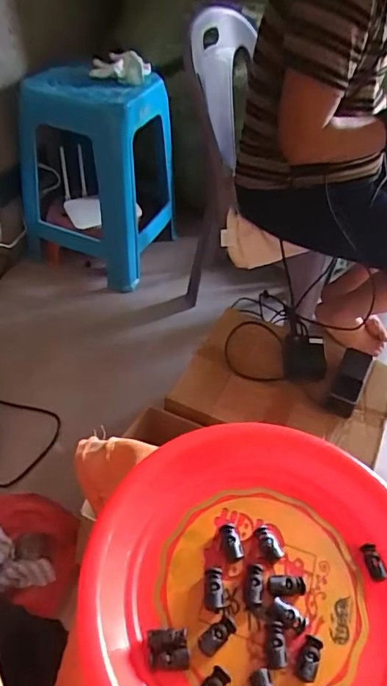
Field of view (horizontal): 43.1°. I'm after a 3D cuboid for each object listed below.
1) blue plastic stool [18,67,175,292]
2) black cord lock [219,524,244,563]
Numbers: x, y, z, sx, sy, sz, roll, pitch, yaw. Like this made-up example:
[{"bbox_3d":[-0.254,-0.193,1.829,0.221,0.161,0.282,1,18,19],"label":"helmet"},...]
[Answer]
[{"bbox_3d":[-0.263,-0.439,1.323,0.359,0.506,0.275,13,46,6],"label":"blue plastic stool"},{"bbox_3d":[0.030,0.155,0.383,0.014,0.013,0.029,-5,49,-10],"label":"black cord lock"}]

